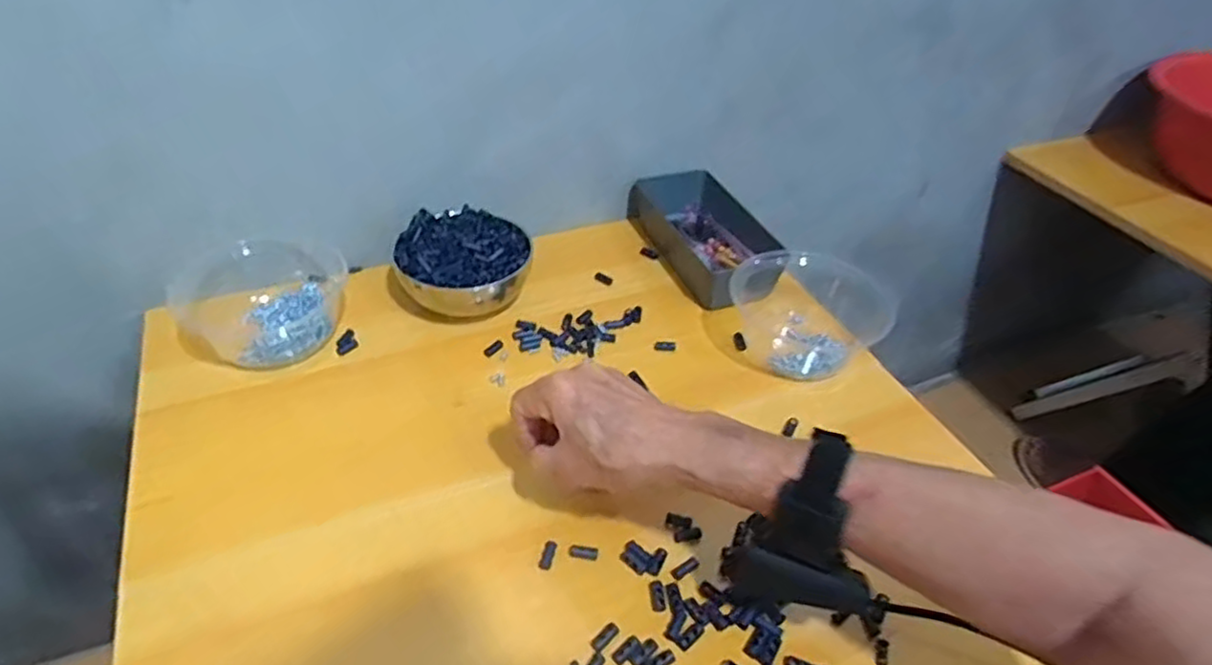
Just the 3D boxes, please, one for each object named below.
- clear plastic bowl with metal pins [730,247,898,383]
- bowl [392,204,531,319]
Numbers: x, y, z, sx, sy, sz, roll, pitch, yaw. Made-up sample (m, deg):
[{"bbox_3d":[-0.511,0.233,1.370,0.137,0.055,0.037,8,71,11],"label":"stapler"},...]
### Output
[{"bbox_3d":[0.181,-0.024,0.634,0.113,0.067,0.124,-25,50,-30],"label":"clear plastic bowl with metal pins"},{"bbox_3d":[-0.134,-0.062,0.653,0.118,0.062,0.128,3,42,-3],"label":"bowl"}]

